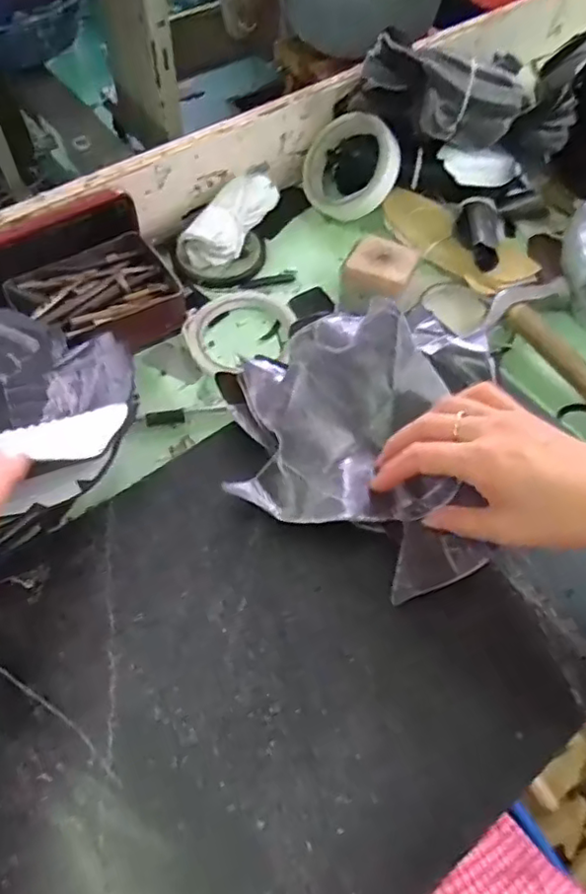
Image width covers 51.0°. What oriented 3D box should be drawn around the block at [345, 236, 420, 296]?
[{"bbox_3d":[0.074,-0.152,0.511,0.051,0.016,0.047,21,60,11],"label":"block"}]

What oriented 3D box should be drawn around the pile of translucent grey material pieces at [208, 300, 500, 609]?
[{"bbox_3d":[0.070,-0.015,0.437,0.219,0.060,0.211,-21,57,-13],"label":"pile of translucent grey material pieces"}]

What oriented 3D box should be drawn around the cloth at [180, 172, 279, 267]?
[{"bbox_3d":[-0.054,-0.217,0.578,0.047,0.035,0.113,25,61,14],"label":"cloth"}]

